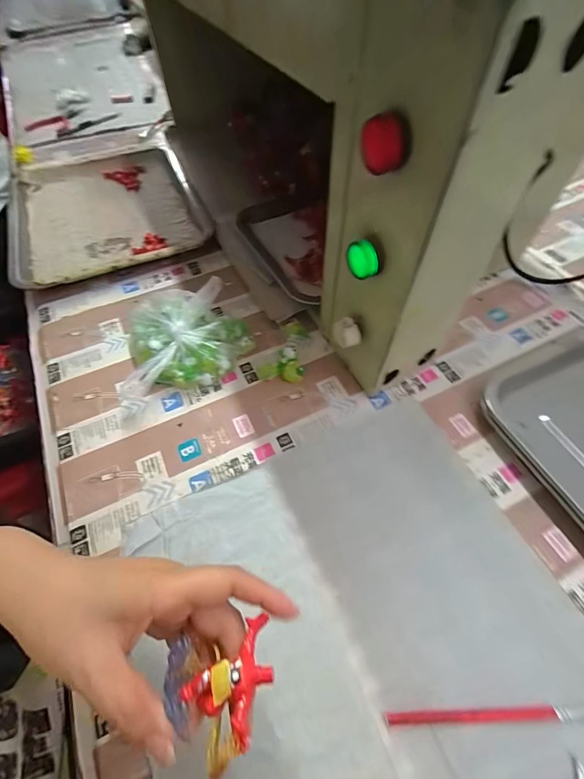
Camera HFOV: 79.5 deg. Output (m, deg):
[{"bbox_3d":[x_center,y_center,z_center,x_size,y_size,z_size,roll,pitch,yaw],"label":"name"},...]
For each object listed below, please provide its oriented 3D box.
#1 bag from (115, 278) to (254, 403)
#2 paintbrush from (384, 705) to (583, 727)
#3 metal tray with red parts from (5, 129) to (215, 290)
[{"bbox_3d":[-0.121,-0.062,0.387,0.135,0.043,0.126,-19,58,-9],"label":"bag"},{"bbox_3d":[0.138,0.210,0.227,0.152,0.004,0.011,-2,57,2],"label":"paintbrush"},{"bbox_3d":[-0.289,-0.292,0.544,0.270,0.031,0.356,-20,58,-9],"label":"metal tray with red parts"}]

